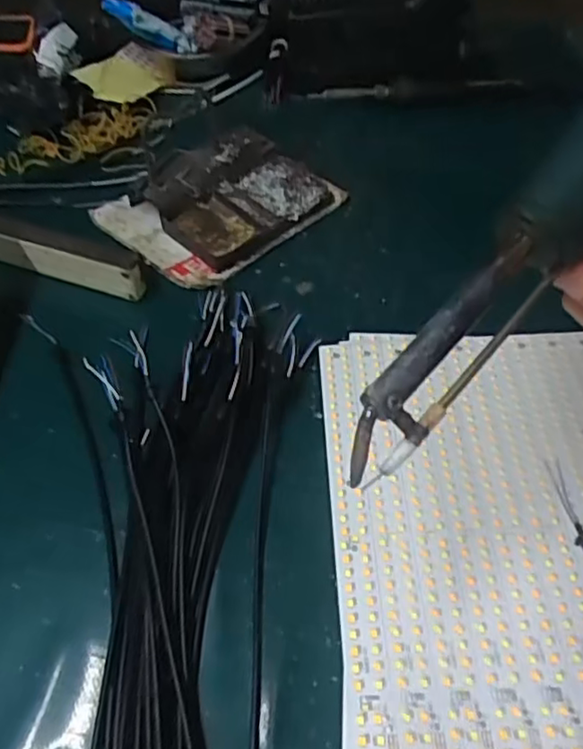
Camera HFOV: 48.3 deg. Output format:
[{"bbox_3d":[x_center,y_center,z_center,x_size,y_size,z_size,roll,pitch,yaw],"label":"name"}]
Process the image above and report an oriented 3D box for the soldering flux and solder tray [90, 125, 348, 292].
[{"bbox_3d":[-0.051,-0.131,0.465,0.145,0.024,0.113,-37,58,-26],"label":"soldering flux and solder tray"}]

